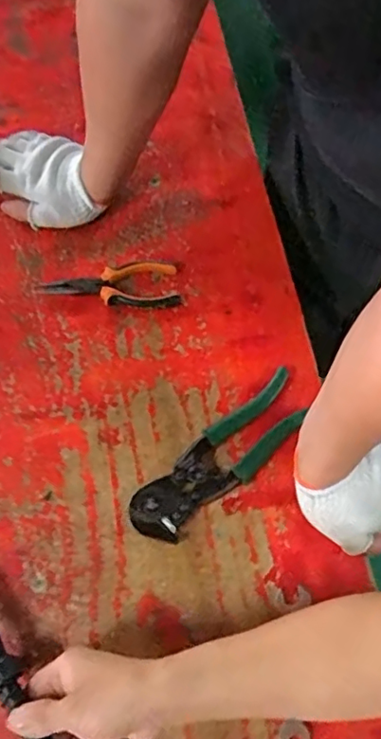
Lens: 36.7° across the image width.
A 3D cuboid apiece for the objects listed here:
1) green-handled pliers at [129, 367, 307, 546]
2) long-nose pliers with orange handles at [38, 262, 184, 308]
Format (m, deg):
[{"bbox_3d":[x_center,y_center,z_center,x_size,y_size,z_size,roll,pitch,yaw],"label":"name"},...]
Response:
[{"bbox_3d":[0.035,0.087,0.583,0.218,0.020,0.064,-42,77,-16],"label":"green-handled pliers"},{"bbox_3d":[-0.092,-0.093,0.648,0.156,0.015,0.057,-8,71,-6],"label":"long-nose pliers with orange handles"}]

